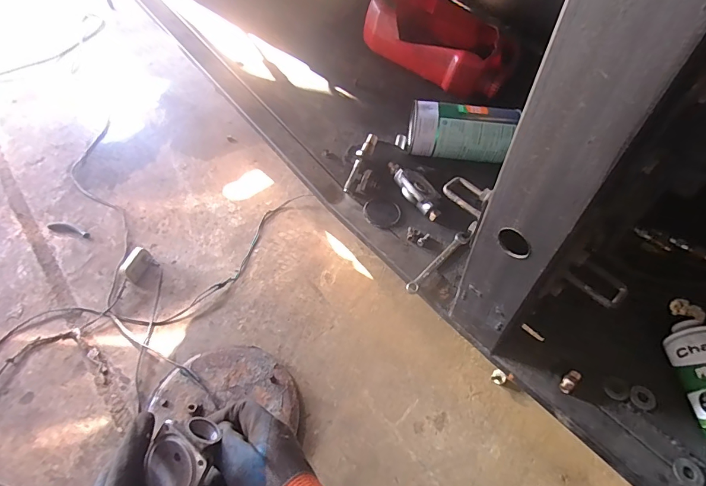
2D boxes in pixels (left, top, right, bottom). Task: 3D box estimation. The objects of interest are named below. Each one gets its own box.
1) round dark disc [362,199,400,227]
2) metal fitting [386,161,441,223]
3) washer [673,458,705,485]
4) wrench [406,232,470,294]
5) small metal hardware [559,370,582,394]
[{"bbox_3d":[0.044,-0.048,0.628,0.058,0.006,0.052,31,60,21],"label":"round dark disc"},{"bbox_3d":[0.098,-0.088,0.625,0.043,0.033,0.114,-28,59,-19],"label":"metal fitting"},{"bbox_3d":[0.350,0.241,0.419,0.027,0.005,0.028,-4,54,-3],"label":"washer"},{"bbox_3d":[0.123,0.027,0.578,0.018,0.010,0.130,38,63,24],"label":"wrench"},{"bbox_3d":[0.255,0.162,0.471,0.030,0.011,0.014,-33,60,-22],"label":"small metal hardware"}]

